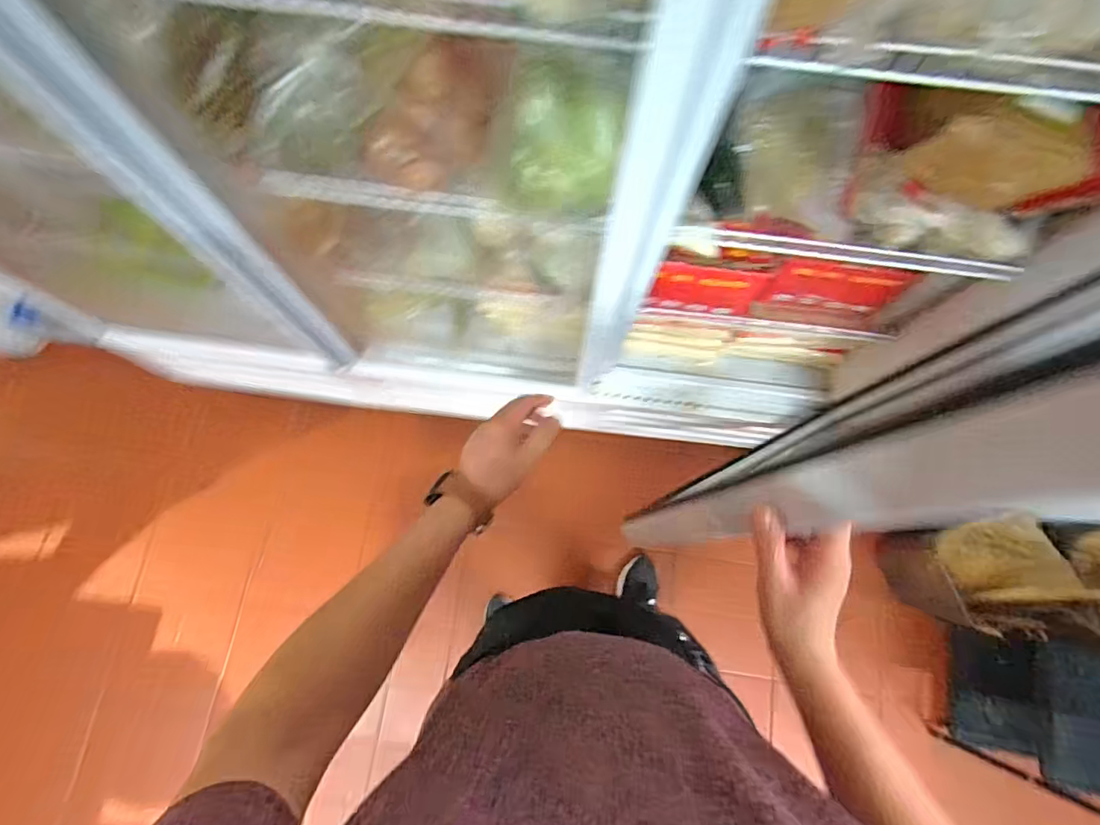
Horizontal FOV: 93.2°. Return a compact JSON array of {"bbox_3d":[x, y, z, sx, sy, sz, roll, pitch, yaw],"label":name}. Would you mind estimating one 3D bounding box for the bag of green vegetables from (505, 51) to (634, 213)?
[{"bbox_3d":[0.013,-0.319,0.622,0.137,0.152,0.080,16,76,3],"label":"bag of green vegetables"}]

